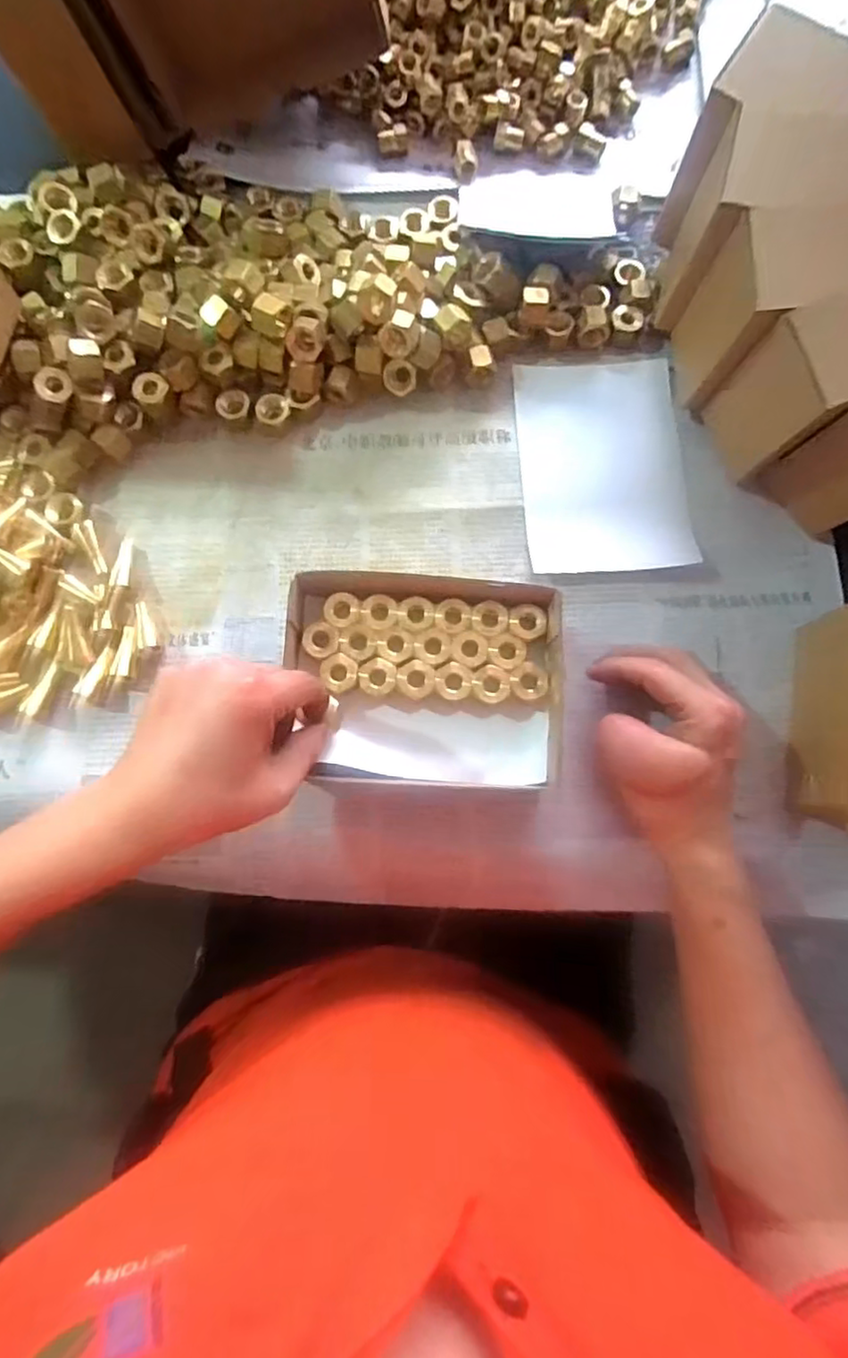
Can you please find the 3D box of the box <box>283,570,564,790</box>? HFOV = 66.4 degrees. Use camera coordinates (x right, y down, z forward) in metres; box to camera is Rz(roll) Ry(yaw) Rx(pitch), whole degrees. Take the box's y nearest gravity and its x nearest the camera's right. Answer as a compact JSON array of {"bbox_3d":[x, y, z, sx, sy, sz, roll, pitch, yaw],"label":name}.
[{"bbox_3d":[0.001,0.000,0.380,0.156,0.035,0.122,2,82,-2],"label":"box"}]

